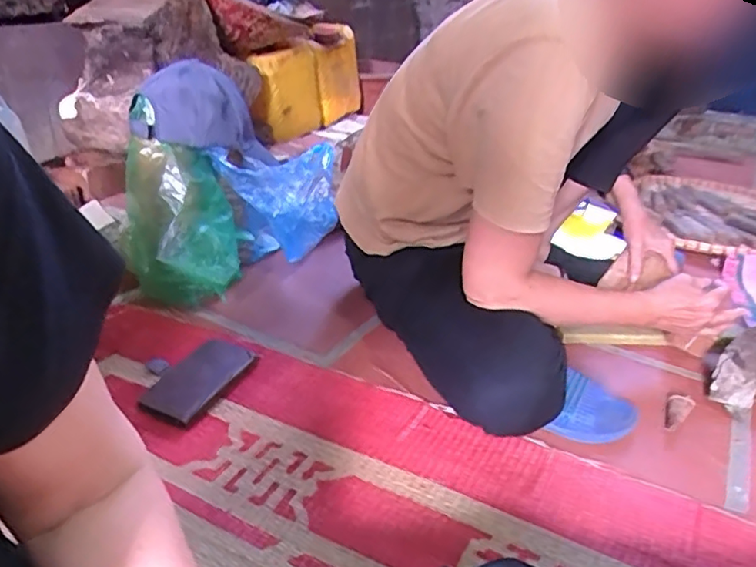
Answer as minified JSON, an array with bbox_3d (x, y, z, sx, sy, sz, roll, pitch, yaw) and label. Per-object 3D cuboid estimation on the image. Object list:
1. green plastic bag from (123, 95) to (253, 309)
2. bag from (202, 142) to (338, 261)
[{"bbox_3d":[-0.298,-0.095,0.896,0.163,0.282,0.117,-3,28,-7],"label":"green plastic bag"},{"bbox_3d":[-0.170,-0.133,1.014,0.181,0.222,0.152,-5,28,-9],"label":"bag"}]

